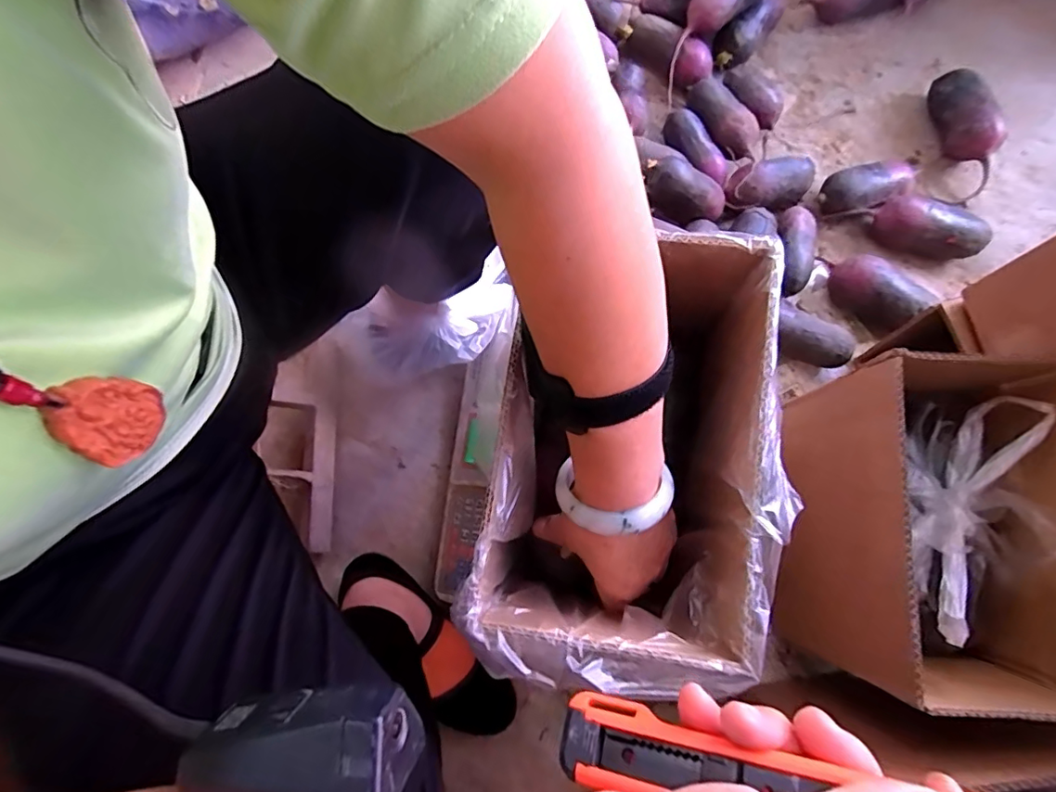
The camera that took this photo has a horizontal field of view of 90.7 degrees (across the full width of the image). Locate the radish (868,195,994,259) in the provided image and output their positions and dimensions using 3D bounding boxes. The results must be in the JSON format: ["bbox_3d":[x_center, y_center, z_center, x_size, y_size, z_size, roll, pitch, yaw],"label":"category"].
[{"bbox_3d":[0.523,-0.220,0.683,0.137,0.051,0.062,14,77,5],"label":"radish"}]

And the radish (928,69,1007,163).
[{"bbox_3d":[0.592,-0.381,0.711,0.056,0.057,0.134,-13,76,-2],"label":"radish"}]

